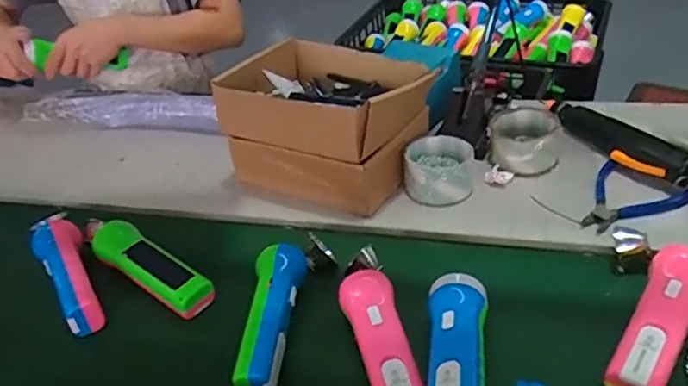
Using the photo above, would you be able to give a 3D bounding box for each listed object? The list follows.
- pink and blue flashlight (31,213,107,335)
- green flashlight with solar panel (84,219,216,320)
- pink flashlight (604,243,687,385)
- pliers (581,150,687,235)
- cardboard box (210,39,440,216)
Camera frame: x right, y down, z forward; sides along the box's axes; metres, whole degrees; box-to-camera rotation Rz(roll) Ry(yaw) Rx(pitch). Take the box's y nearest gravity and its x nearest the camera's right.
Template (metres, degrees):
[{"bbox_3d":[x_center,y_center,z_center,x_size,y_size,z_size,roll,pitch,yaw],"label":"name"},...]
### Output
[{"bbox_3d":[-0.300,0.086,0.662,0.049,0.053,0.185,-28,41,-25],"label":"pink and blue flashlight"},{"bbox_3d":[-0.217,0.078,0.661,0.189,0.051,0.054,23,46,34],"label":"green flashlight with solar panel"},{"bbox_3d":[0.278,0.112,0.524,0.046,0.041,0.164,21,45,33],"label":"pink flashlight"},{"bbox_3d":[0.316,0.004,0.678,0.130,0.022,0.102,-31,43,-29],"label":"pliers"},{"bbox_3d":[-0.013,-0.106,0.781,0.224,0.133,0.198,15,42,27],"label":"cardboard box"}]

